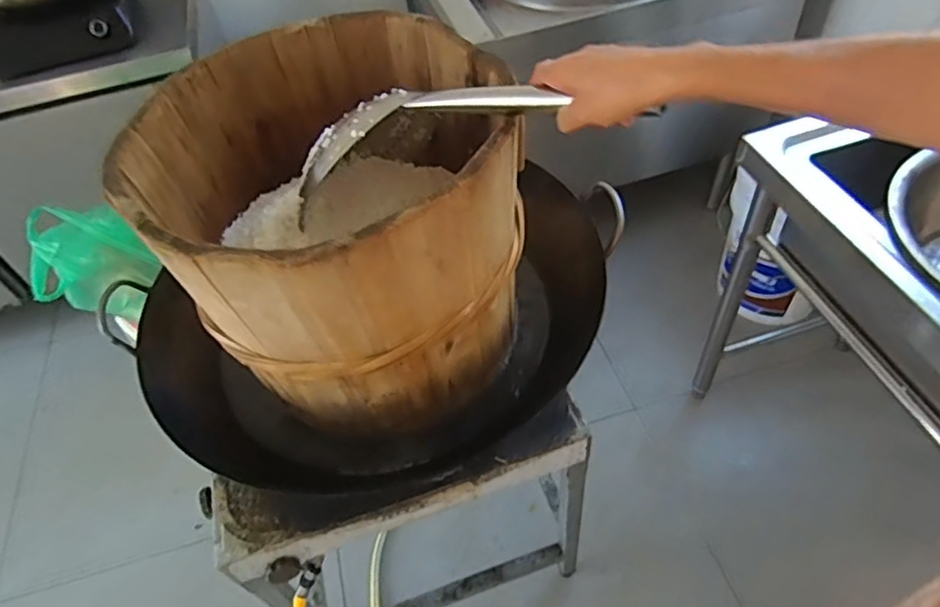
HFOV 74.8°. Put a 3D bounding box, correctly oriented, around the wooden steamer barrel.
[{"bbox_3d":[-0.139,-0.091,0.697,0.356,0.295,0.372,-3,49,4],"label":"wooden steamer barrel"}]

